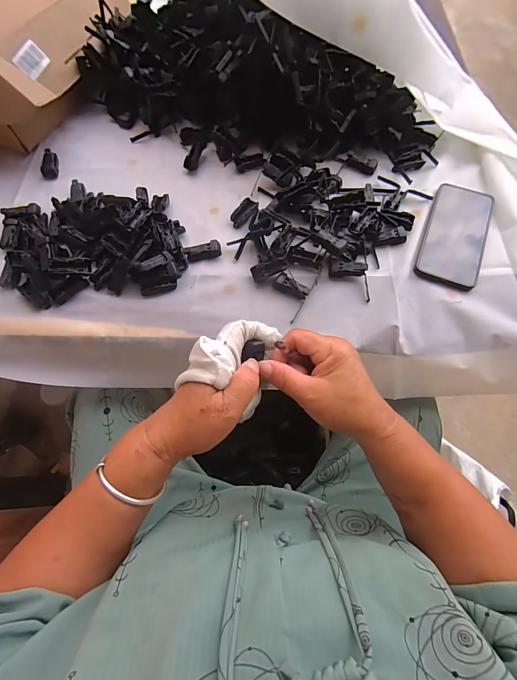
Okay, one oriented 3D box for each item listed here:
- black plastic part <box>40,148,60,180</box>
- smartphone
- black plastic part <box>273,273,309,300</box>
[{"bbox_3d":[-0.327,-0.275,0.501,0.024,0.015,0.050,-13,68,-6],"label":"black plastic part"},{"bbox_3d":[0.274,-0.147,0.444,0.081,0.013,0.167,22,69,9],"label":"smartphone"},{"bbox_3d":[0.043,-0.069,0.414,0.046,0.015,0.017,28,70,11],"label":"black plastic part"}]

